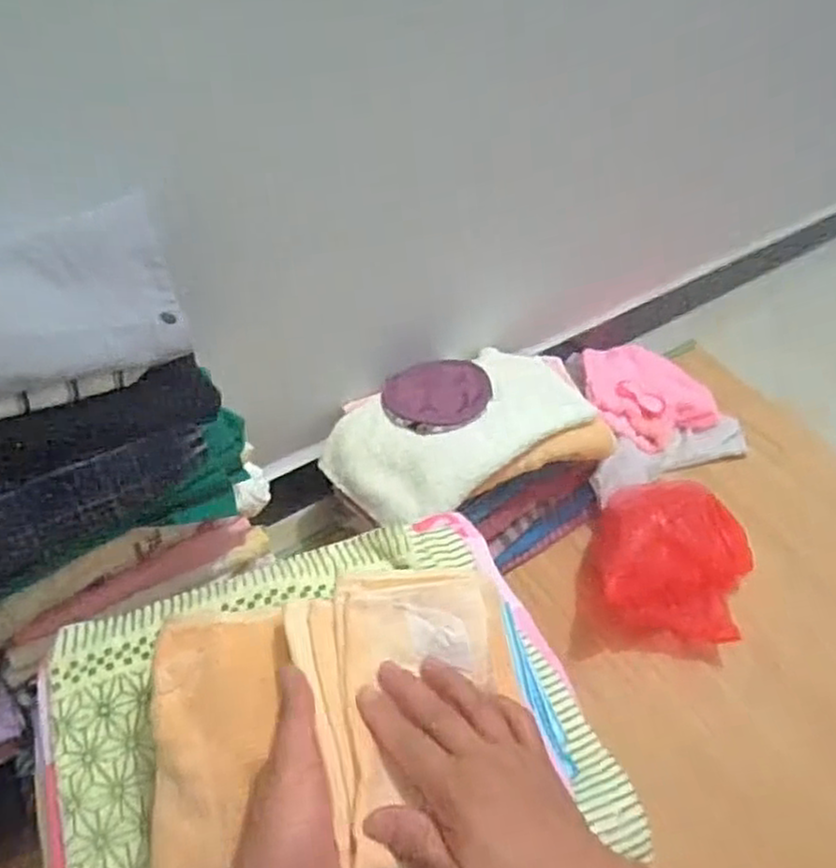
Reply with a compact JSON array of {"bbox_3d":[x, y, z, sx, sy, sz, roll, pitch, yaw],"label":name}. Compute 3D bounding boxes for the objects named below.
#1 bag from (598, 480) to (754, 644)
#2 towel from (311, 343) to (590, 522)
[{"bbox_3d":[0.331,0.156,0.936,0.198,0.122,0.174,14,49,6],"label":"bag"},{"bbox_3d":[0.046,-0.012,0.909,0.338,0.054,0.207,-24,55,-8],"label":"towel"}]

